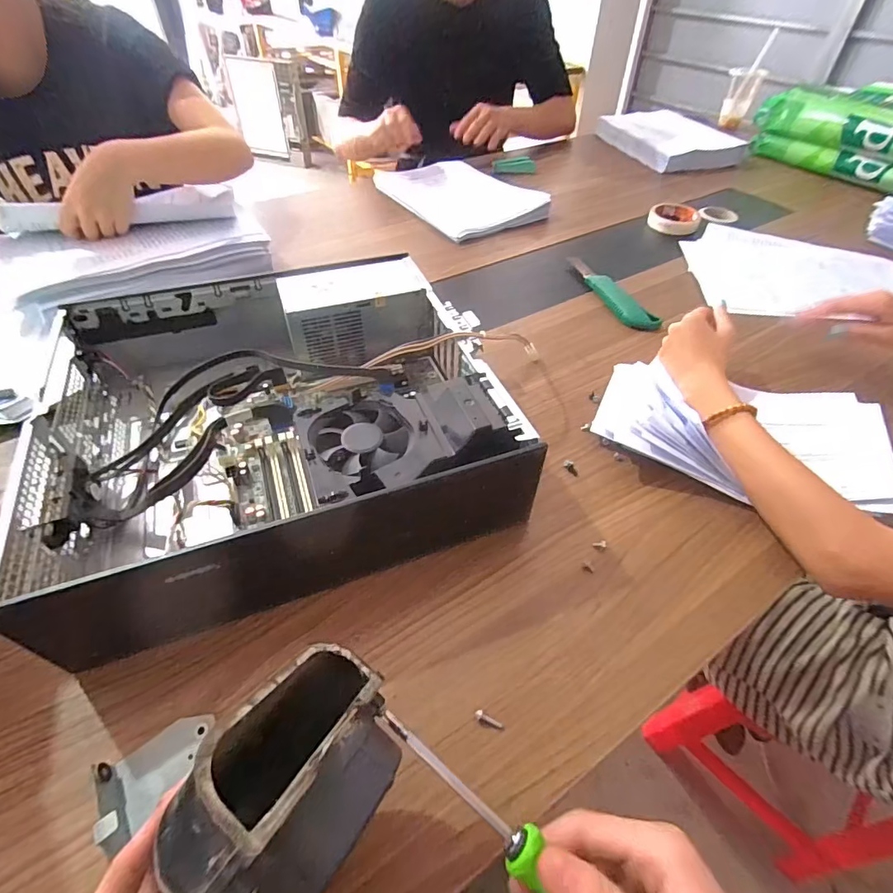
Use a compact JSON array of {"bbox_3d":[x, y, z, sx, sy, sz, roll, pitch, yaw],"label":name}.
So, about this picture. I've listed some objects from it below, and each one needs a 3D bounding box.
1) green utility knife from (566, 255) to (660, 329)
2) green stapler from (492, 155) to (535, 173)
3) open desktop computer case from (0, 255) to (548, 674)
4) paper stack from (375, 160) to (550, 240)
[{"bbox_3d":[0.233,-0.225,0.681,0.036,0.018,0.186,-17,51,-16],"label":"green utility knife"},{"bbox_3d":[0.140,-0.590,0.988,0.104,0.031,0.026,23,51,35],"label":"green stapler"},{"bbox_3d":[-0.158,-0.042,0.448,0.375,0.096,0.353,-13,50,-13],"label":"open desktop computer case"},{"bbox_3d":[0.021,-0.489,0.905,0.215,0.024,0.302,-26,53,-22],"label":"paper stack"}]

